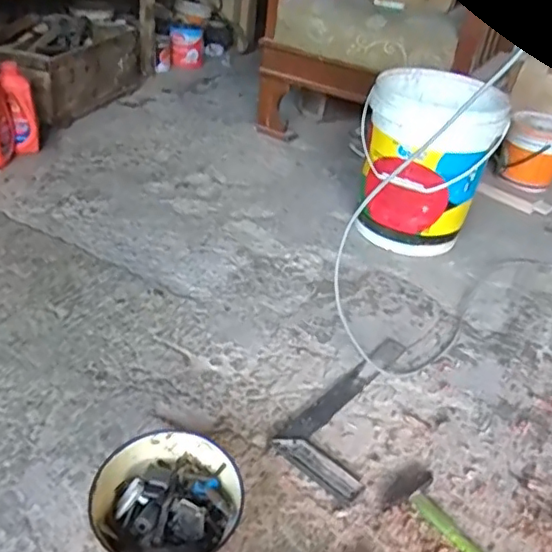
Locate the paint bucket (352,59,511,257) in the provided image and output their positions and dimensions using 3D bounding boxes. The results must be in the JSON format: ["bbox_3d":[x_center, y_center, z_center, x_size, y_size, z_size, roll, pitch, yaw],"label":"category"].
[{"bbox_3d":[0.353,-0.280,1.414,0.294,0.362,0.312,11,35,6],"label":"paint bucket"}]

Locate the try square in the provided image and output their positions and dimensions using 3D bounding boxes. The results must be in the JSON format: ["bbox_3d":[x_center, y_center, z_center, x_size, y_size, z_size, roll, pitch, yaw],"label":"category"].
[{"bbox_3d":[0.152,0.217,0.973,0.142,0.011,0.360,27,40,26],"label":"try square"}]

